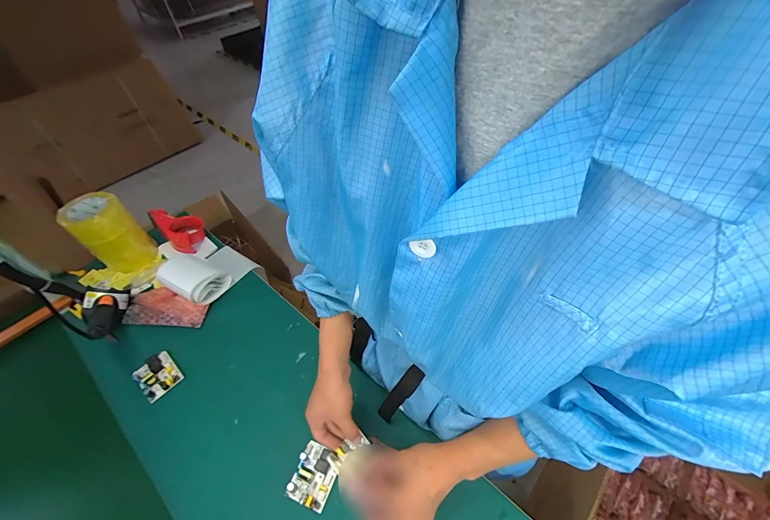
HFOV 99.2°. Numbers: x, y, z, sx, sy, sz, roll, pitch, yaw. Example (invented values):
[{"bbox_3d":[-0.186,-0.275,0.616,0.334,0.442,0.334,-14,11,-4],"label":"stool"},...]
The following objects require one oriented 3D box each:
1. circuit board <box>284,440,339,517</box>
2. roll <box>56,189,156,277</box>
[{"bbox_3d":[-0.111,0.337,0.514,0.060,0.024,0.080,15,54,14],"label":"circuit board"},{"bbox_3d":[-0.645,-0.061,0.761,0.111,0.155,0.104,-1,52,1],"label":"roll"}]

